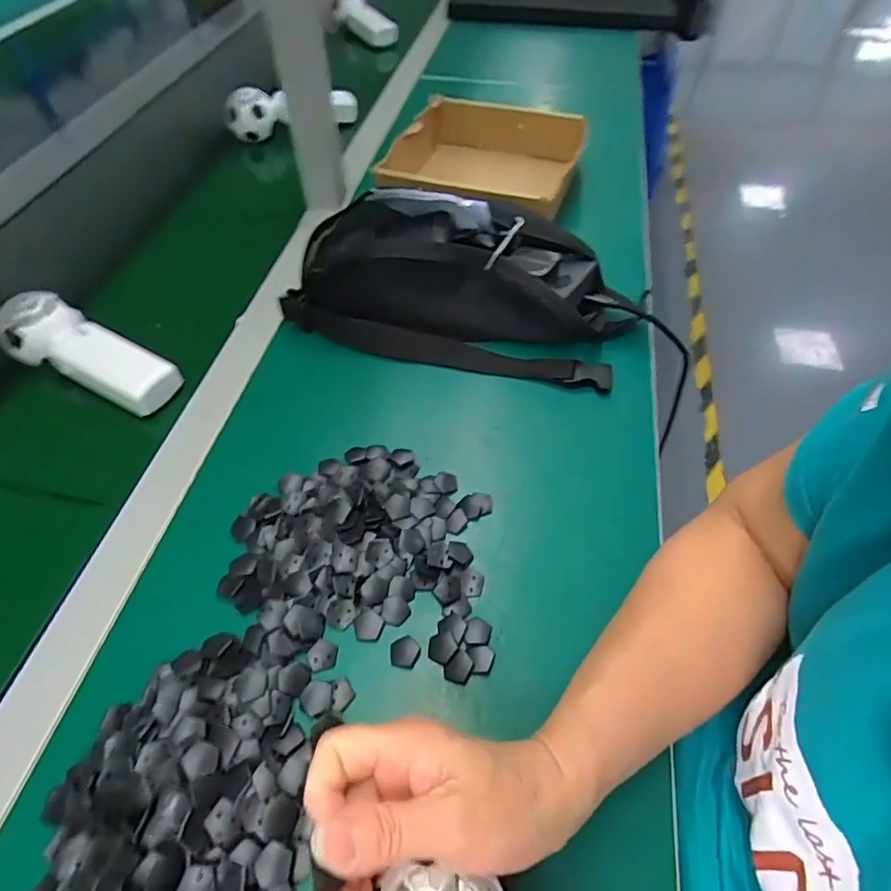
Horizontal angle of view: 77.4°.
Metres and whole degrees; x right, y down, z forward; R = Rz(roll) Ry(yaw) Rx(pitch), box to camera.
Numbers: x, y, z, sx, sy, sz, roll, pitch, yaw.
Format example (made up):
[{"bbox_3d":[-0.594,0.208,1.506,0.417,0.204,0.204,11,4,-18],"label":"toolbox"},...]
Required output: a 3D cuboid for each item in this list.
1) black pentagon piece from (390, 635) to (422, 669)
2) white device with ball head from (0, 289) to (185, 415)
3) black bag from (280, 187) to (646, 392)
[{"bbox_3d":[-0.025,0.128,0.345,0.018,0.004,0.018,8,52,7],"label":"black pentagon piece"},{"bbox_3d":[-0.304,-0.080,0.470,0.152,0.050,0.055,23,55,18],"label":"white device with ball head"},{"bbox_3d":[0.016,-0.152,0.500,0.308,0.090,0.147,12,52,11],"label":"black bag"}]

